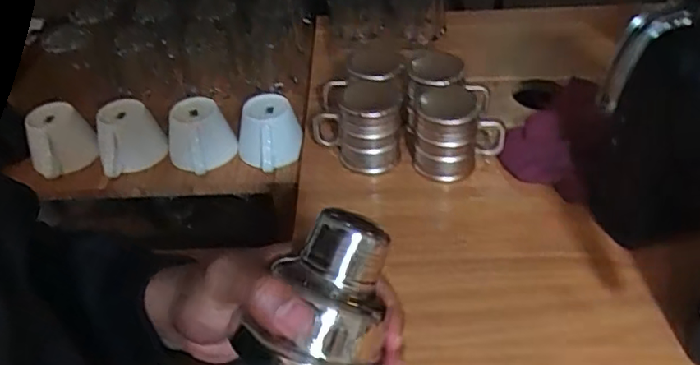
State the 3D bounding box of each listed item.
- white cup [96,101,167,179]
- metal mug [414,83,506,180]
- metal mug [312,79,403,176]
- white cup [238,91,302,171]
[{"bbox_3d":[-0.290,-0.061,0.755,0.084,0.066,0.070,-17,44,-15],"label":"white cup"},{"bbox_3d":[0.123,-0.057,0.661,0.103,0.095,0.071,11,44,15],"label":"metal mug"},{"bbox_3d":[0.008,-0.069,0.682,0.104,0.091,0.077,2,42,6],"label":"metal mug"},{"bbox_3d":[-0.106,-0.062,0.747,0.080,0.073,0.074,-2,42,2],"label":"white cup"}]

